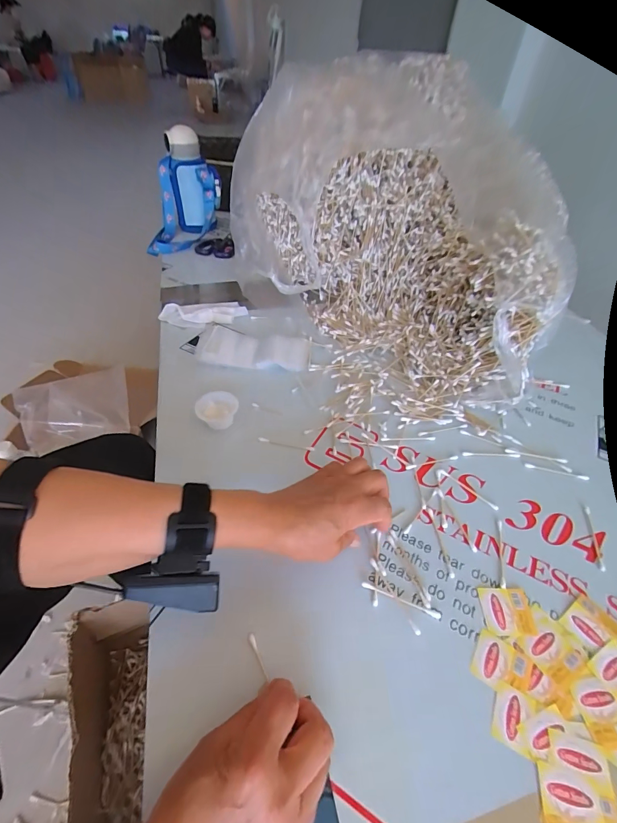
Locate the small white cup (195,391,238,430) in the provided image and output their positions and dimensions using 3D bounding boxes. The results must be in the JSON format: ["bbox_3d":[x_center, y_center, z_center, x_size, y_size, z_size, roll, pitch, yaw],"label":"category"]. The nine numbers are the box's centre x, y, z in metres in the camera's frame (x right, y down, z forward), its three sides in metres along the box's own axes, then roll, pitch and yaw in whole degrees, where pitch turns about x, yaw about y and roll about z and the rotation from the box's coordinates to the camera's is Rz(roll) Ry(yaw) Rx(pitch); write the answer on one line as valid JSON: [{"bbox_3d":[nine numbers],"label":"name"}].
[{"bbox_3d":[-0.119,0.000,0.472,0.050,0.028,0.053,34,53,25],"label":"small white cup"}]

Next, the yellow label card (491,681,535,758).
[{"bbox_3d":[0.160,0.238,0.279,0.028,0.004,0.038,22,49,16],"label":"yellow label card"}]

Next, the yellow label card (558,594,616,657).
[{"bbox_3d":[0.256,0.195,0.325,0.046,0.004,0.037,-25,48,-21],"label":"yellow label card"}]

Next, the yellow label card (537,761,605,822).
[{"bbox_3d":[0.180,0.272,0.243,0.039,0.004,0.043,12,47,7],"label":"yellow label card"}]

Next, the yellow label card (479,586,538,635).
[{"bbox_3d":[0.183,0.184,0.330,0.044,0.004,0.039,4,47,0],"label":"yellow label card"}]

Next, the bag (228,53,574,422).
[{"bbox_3d":[0.176,-0.311,0.591,0.465,0.307,0.573,-23,52,-23],"label":"bag"}]

